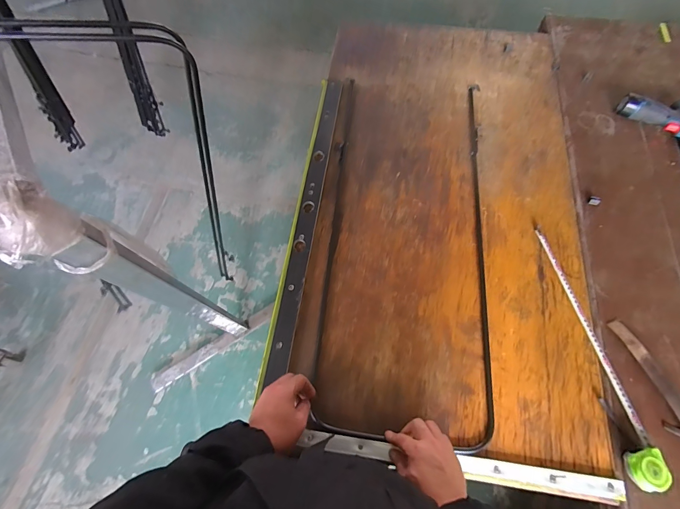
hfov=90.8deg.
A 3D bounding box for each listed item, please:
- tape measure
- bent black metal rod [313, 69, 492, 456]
[{"bbox_3d":[0.495,0.163,0.651,0.059,0.041,0.497,-5,67,-2],"label":"tape measure"},{"bbox_3d":[0.155,-0.070,0.773,0.351,0.016,0.889,5,67,2],"label":"bent black metal rod"}]

